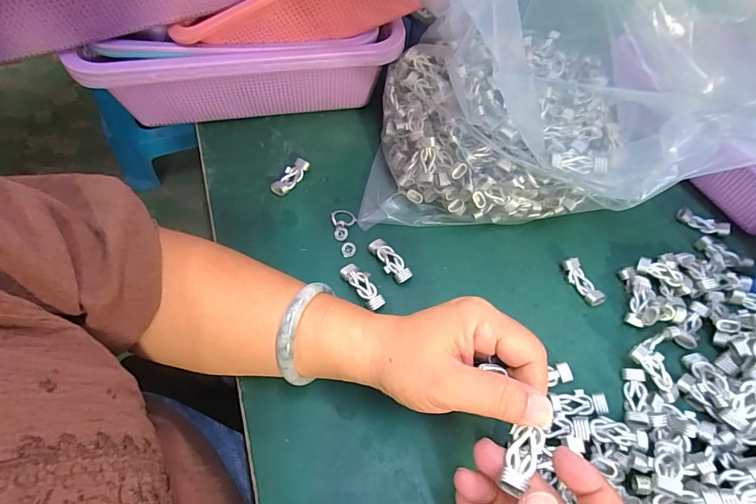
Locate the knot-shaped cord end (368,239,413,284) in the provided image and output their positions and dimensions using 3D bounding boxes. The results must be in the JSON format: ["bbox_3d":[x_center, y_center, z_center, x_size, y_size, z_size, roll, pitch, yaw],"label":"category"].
[{"bbox_3d":[0.010,0.008,0.350,0.018,0.011,0.045,-26,63,-19],"label":"knot-shaped cord end"}]

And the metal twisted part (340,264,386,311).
[{"bbox_3d":[-0.012,0.029,0.335,0.017,0.009,0.047,-31,65,-21],"label":"metal twisted part"}]

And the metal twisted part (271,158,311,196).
[{"bbox_3d":[-0.088,-0.074,0.399,0.018,0.014,0.043,31,61,15],"label":"metal twisted part"}]

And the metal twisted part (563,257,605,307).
[{"bbox_3d":[0.178,0.026,0.353,0.015,0.013,0.045,-22,62,-17],"label":"metal twisted part"}]

